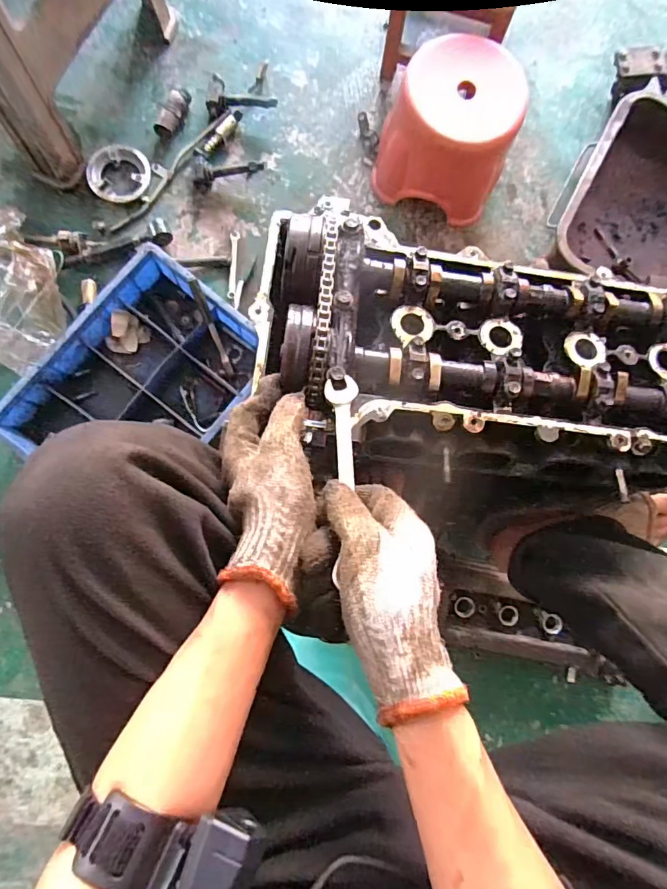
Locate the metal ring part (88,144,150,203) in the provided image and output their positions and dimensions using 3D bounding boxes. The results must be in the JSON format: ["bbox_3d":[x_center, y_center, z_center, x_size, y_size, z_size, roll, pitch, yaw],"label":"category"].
[{"bbox_3d":[-0.435,-0.554,0.985,0.115,0.028,0.112,8,83,-3],"label":"metal ring part"}]

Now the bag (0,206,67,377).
[{"bbox_3d":[-0.590,-0.294,0.910,0.135,0.090,0.300,0,97,-4],"label":"bag"}]

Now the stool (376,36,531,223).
[{"bbox_3d":[0.229,-0.617,0.961,0.249,0.193,0.250,16,83,-2],"label":"stool"}]

